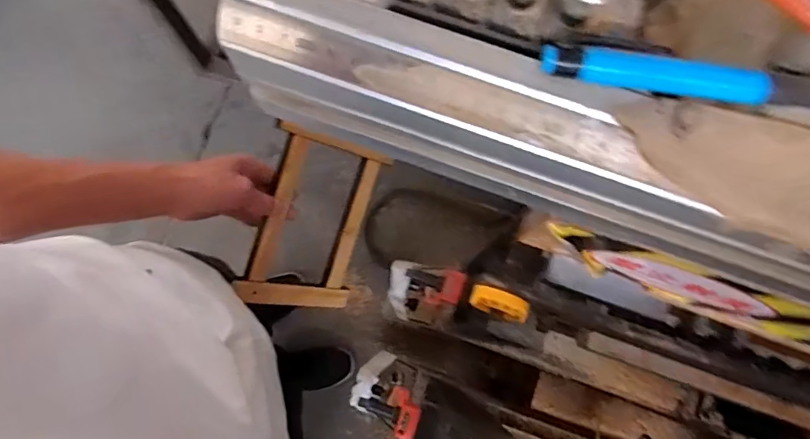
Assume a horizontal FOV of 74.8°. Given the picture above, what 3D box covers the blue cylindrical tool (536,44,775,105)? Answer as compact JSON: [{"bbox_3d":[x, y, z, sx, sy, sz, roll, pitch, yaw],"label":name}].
[{"bbox_3d":[0.090,-0.052,0.191,0.081,0.009,0.011,7,78,1],"label":"blue cylindrical tool"}]

